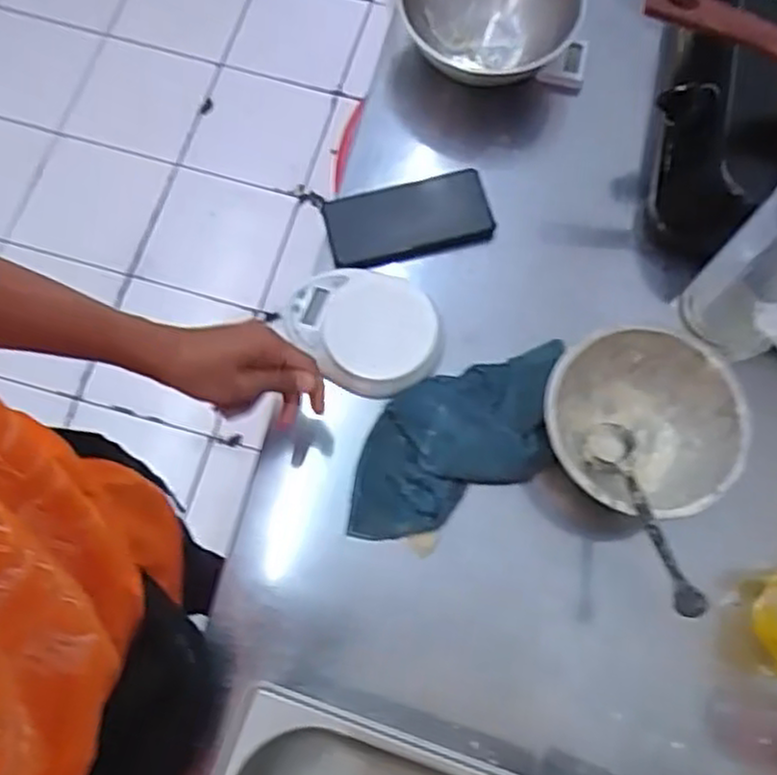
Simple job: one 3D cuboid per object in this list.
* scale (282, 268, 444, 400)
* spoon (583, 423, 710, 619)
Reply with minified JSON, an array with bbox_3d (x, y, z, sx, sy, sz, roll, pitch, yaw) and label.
[{"bbox_3d":[-0.022,-0.058,0.726,0.158,0.036,0.114,23,72,5],"label":"scale"},{"bbox_3d":[0.206,0.098,0.621,0.038,0.020,0.223,-1,34,-3],"label":"spoon"}]

